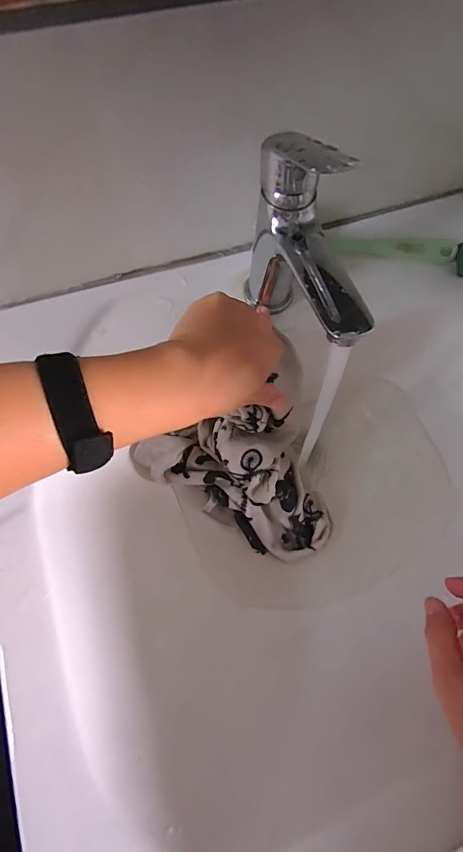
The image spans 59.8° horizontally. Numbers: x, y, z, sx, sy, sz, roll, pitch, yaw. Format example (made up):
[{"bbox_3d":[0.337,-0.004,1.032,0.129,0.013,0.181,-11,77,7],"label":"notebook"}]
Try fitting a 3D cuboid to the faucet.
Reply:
[{"bbox_3d":[0.055,-0.120,0.319,0.046,0.158,0.133,-19,70,-9],"label":"faucet"}]

